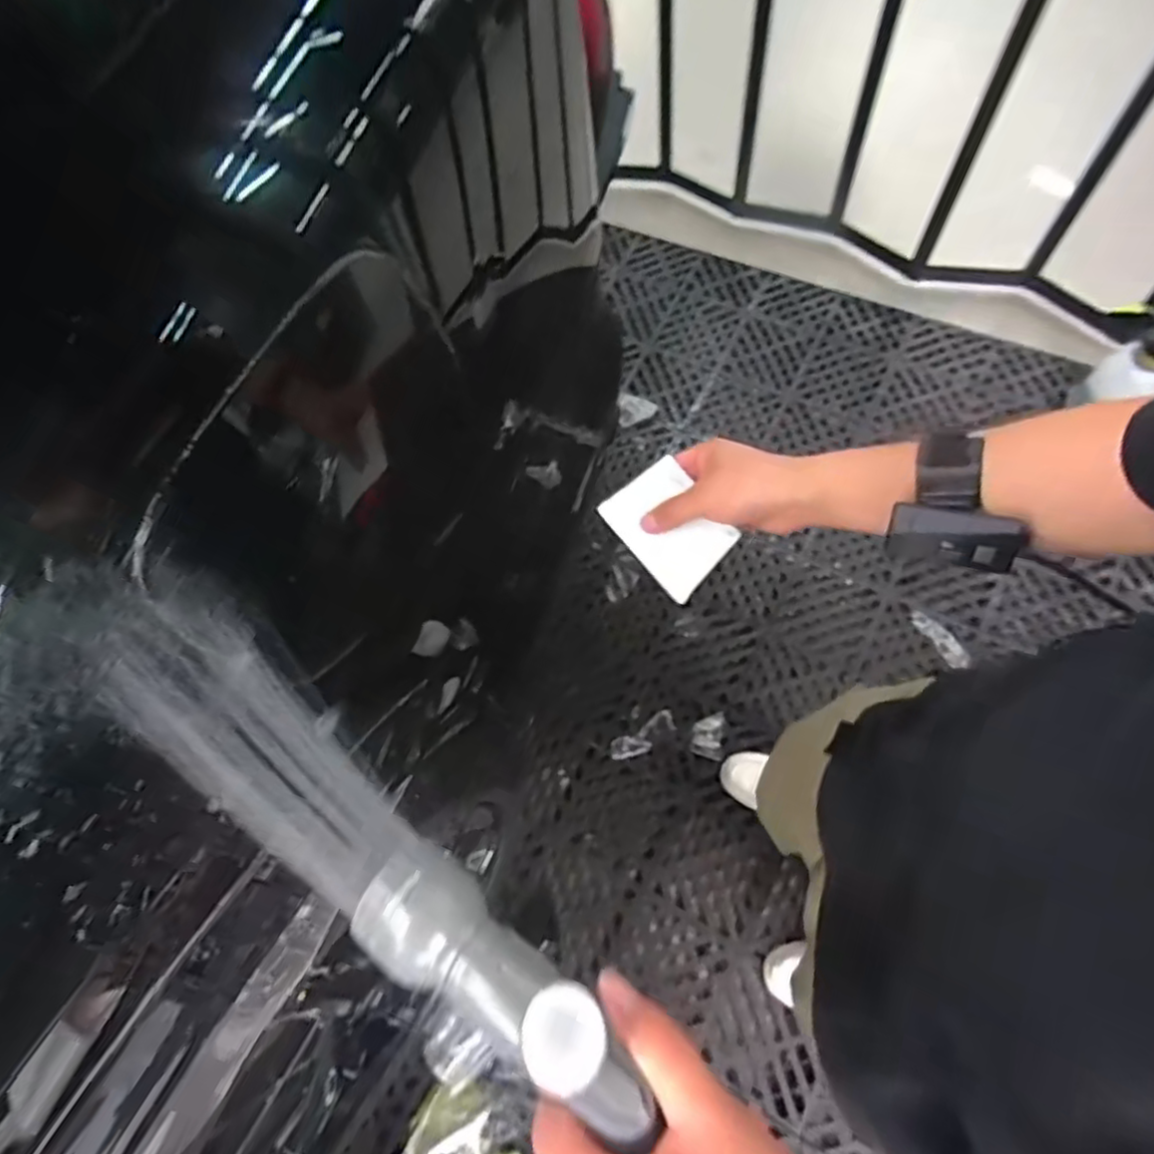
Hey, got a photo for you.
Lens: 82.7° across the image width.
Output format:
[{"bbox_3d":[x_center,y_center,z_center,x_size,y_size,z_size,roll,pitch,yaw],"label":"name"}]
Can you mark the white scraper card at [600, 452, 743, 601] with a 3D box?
[{"bbox_3d":[0.076,-0.042,0.538,0.073,0.007,0.103,-44,79,19],"label":"white scraper card"}]

